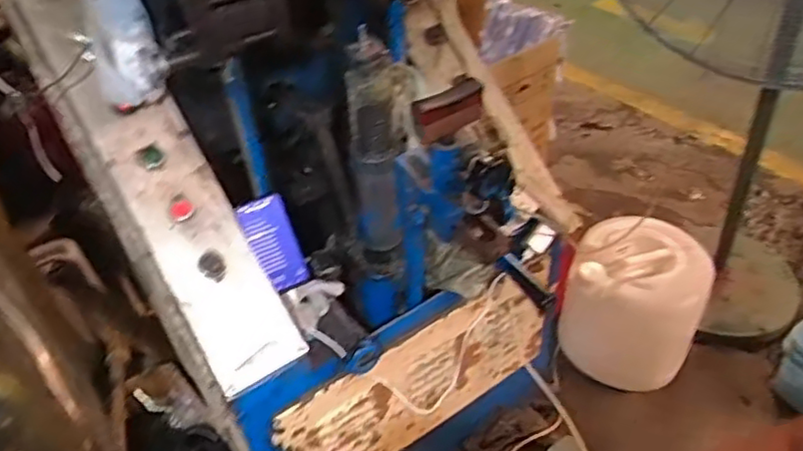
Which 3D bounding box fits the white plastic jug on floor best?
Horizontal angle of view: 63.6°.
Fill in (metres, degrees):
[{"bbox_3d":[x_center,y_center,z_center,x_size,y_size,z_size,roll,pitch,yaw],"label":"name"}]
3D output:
[{"bbox_3d":[0.547,0.182,1.537,0.287,0.325,0.238,13,45,20],"label":"white plastic jug on floor"}]

